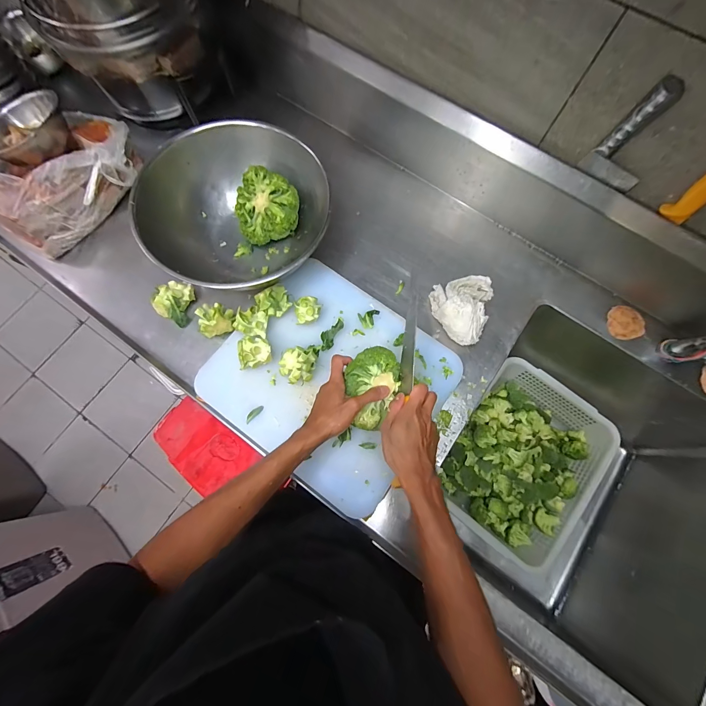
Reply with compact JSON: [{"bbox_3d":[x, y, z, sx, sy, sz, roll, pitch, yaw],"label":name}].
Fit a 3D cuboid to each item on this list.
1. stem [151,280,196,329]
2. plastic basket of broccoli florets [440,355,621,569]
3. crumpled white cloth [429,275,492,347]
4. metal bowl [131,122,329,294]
[{"bbox_3d":[-0.341,-0.100,0.629,0.055,0.061,0.076,28,76,7],"label":"stem"},{"bbox_3d":[0.445,0.276,0.847,0.323,0.105,0.434,36,77,8],"label":"plastic basket of broccoli florets"},{"bbox_3d":[0.215,-0.104,0.642,0.113,0.058,0.158,27,76,6],"label":"crumpled white cloth"},{"bbox_3d":[-0.210,-0.282,0.624,0.312,0.121,0.279,9,75,2],"label":"metal bowl"}]

